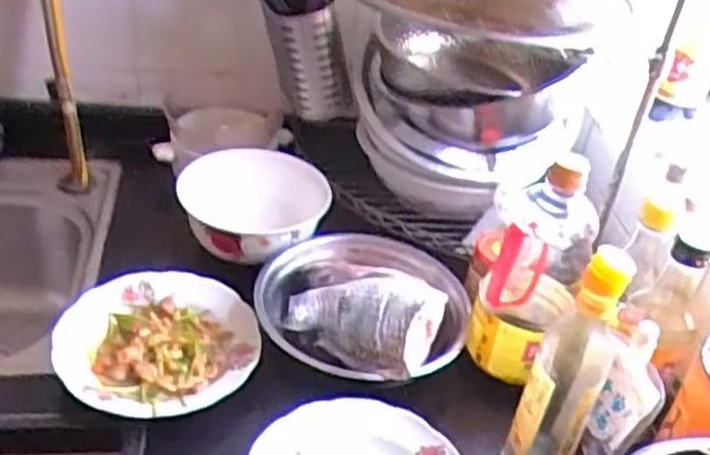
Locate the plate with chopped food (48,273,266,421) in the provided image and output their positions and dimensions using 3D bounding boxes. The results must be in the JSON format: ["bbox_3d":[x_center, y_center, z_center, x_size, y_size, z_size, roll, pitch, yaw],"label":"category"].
[{"bbox_3d":[-0.197,0.117,0.771,0.189,0.036,0.199,3,38,-2],"label":"plate with chopped food"}]

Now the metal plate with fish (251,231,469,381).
[{"bbox_3d":[0.010,0.065,0.793,0.212,0.060,0.212,3,38,-2],"label":"metal plate with fish"}]

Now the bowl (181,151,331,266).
[{"bbox_3d":[-0.117,-0.015,0.926,0.166,0.089,0.178,-7,38,-18],"label":"bowl"}]

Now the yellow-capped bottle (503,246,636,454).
[{"bbox_3d":[0.180,0.125,0.647,0.060,0.255,0.072,26,42,25],"label":"yellow-capped bottle"}]

